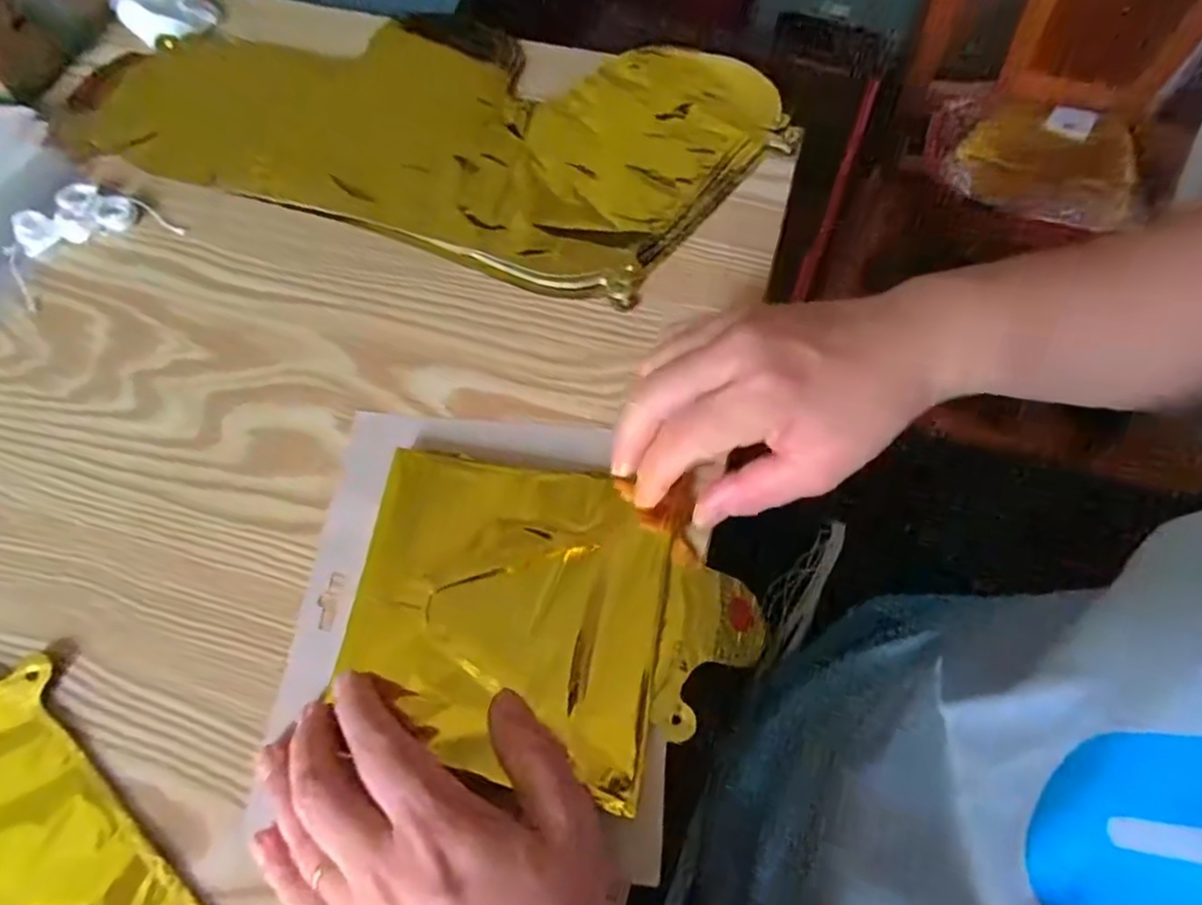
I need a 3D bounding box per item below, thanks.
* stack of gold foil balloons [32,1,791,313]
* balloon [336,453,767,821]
[{"bbox_3d":[-0.109,-0.221,0.446,0.415,0.016,0.211,18,66,10],"label":"stack of gold foil balloons"},{"bbox_3d":[-0.022,0.071,0.306,0.172,0.013,0.127,12,65,8],"label":"balloon"}]

